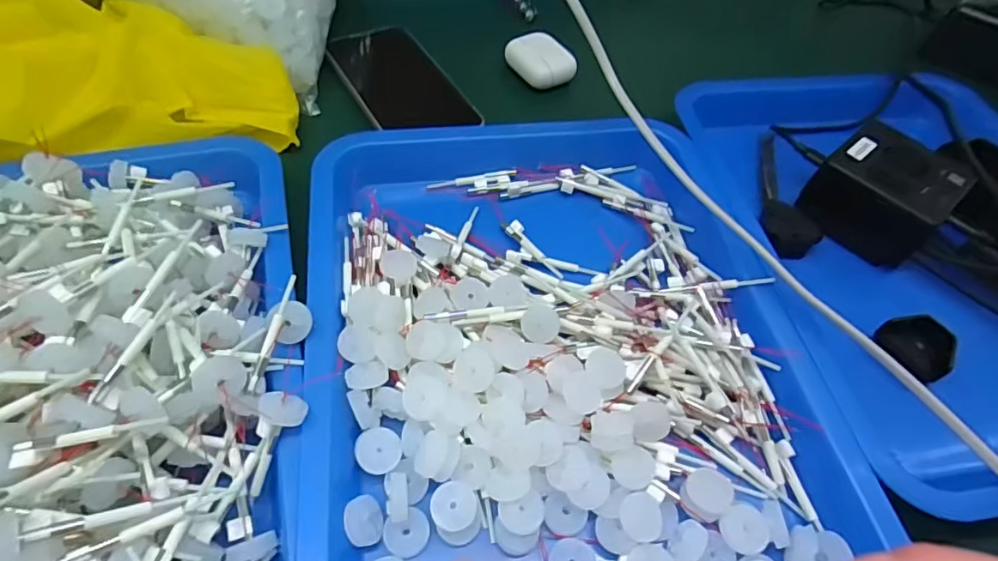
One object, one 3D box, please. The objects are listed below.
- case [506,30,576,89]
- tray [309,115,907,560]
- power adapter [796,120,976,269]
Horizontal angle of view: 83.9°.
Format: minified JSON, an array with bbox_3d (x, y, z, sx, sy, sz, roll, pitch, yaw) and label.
[{"bbox_3d":[0.035,-0.188,0.467,0.044,0.019,0.055,-22,60,-19],"label":"case"},{"bbox_3d":[0.031,0.024,0.313,0.252,0.032,0.338,-8,56,-10],"label":"tray"},{"bbox_3d":[0.260,-0.061,0.378,0.075,0.045,0.075,-38,66,-26],"label":"power adapter"}]

